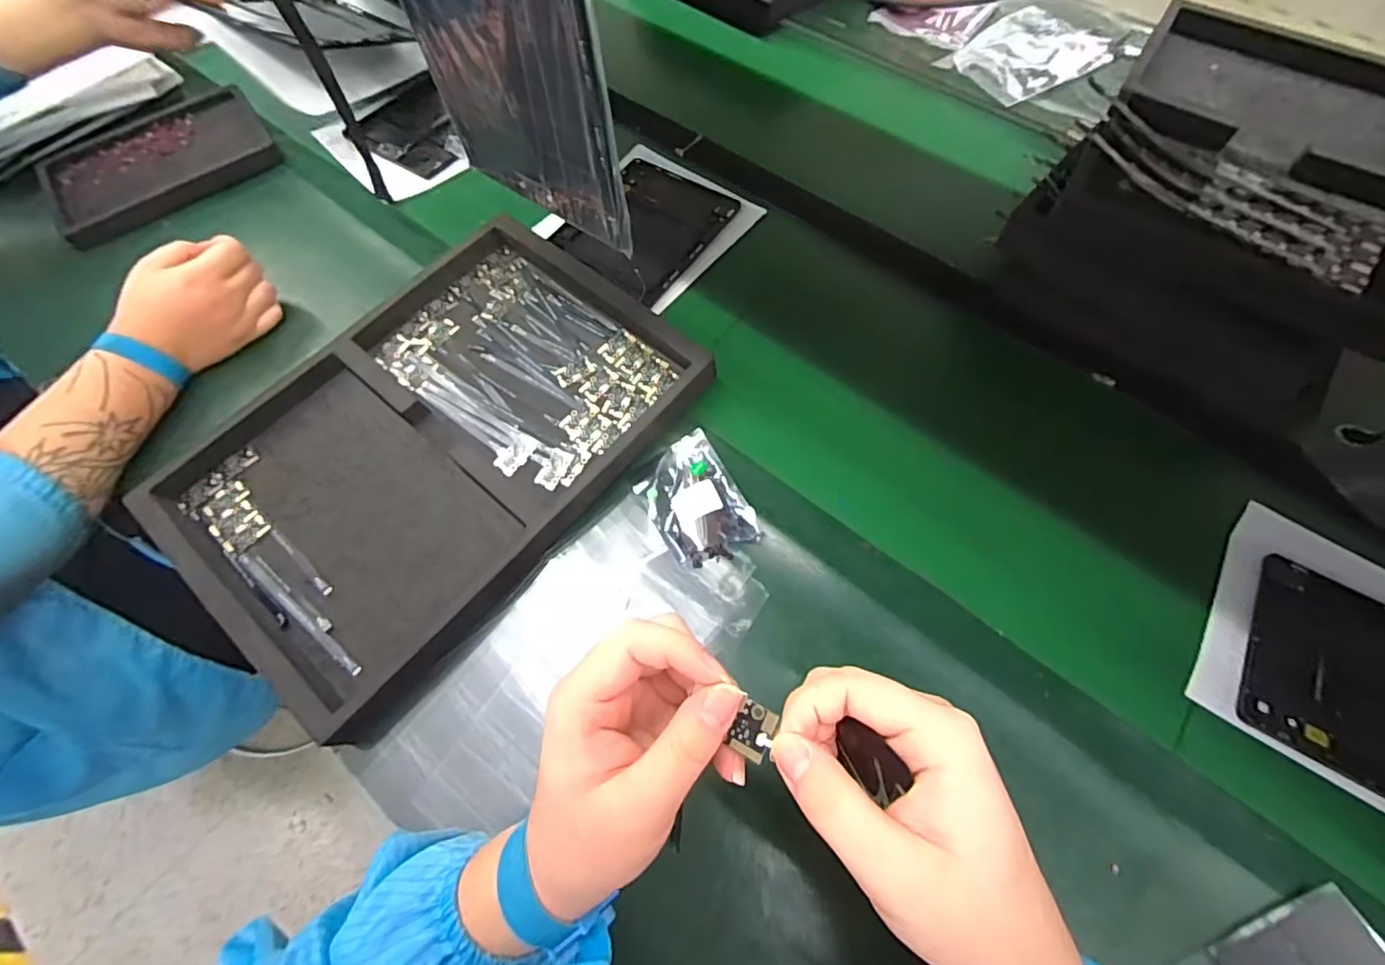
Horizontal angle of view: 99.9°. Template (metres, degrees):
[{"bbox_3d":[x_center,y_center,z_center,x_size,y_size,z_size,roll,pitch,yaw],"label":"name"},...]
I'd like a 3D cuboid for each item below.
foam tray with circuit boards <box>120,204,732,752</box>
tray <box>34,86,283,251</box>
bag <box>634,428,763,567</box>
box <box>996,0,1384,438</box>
[{"bbox_3d":[-0.233,-0.053,0.538,0.316,0.036,0.440,37,68,17],"label":"foam tray with circuit boards"},{"bbox_3d":[-0.671,-0.405,0.733,0.252,0.030,0.169,-37,69,-18],"label":"tray"},{"bbox_3d":[0.002,0.016,0.511,0.074,0.015,0.111,-27,66,-14],"label":"bag"},{"bbox_3d":[0.573,-0.305,0.630,0.319,0.122,0.461,35,68,16],"label":"box"}]

